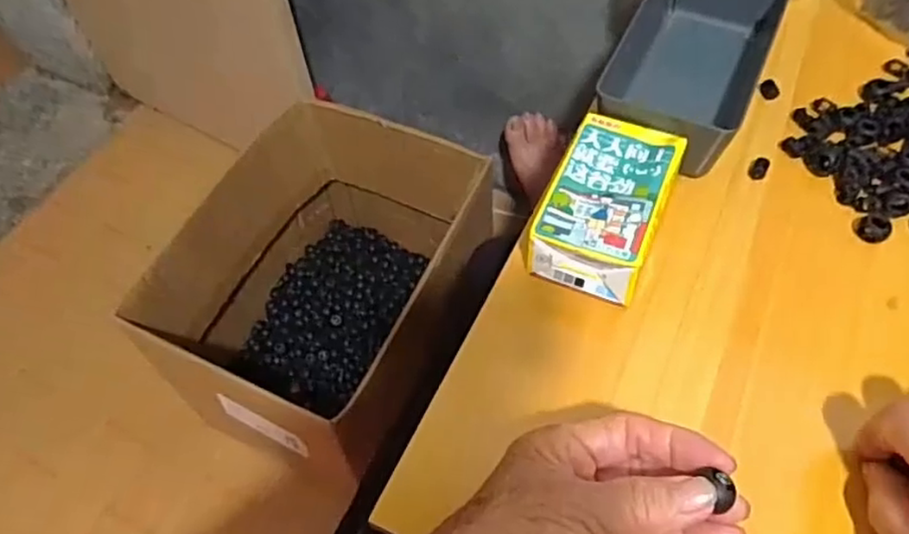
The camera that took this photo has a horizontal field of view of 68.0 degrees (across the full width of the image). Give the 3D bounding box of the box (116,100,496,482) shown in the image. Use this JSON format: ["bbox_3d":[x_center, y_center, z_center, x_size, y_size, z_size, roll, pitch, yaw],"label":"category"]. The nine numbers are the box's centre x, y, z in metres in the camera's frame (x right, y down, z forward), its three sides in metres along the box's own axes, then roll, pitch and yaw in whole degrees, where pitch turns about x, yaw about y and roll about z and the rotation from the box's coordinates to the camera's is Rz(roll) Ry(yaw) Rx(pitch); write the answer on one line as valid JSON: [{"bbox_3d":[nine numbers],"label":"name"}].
[{"bbox_3d":[-0.150,0.033,0.833,0.306,0.264,0.369,22,60,16],"label":"box"}]

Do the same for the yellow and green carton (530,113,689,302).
[{"bbox_3d":[0.089,-0.037,0.403,0.068,0.043,0.106,20,59,15],"label":"yellow and green carton"}]

